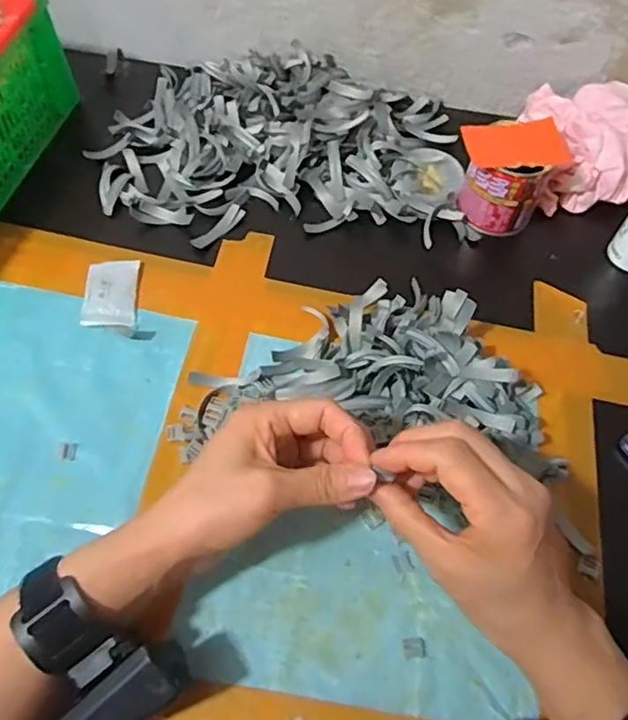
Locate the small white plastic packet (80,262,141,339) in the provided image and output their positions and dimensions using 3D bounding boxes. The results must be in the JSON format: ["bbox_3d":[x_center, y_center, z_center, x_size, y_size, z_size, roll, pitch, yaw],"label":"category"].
[{"bbox_3d":[-0.159,-0.051,0.481,0.040,0.009,0.071,-1,59,-3],"label":"small white plastic packet"}]

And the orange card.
[{"bbox_3d":[0.167,-0.174,0.496,0.083,0.010,0.050,-9,63,-12],"label":"orange card"}]

